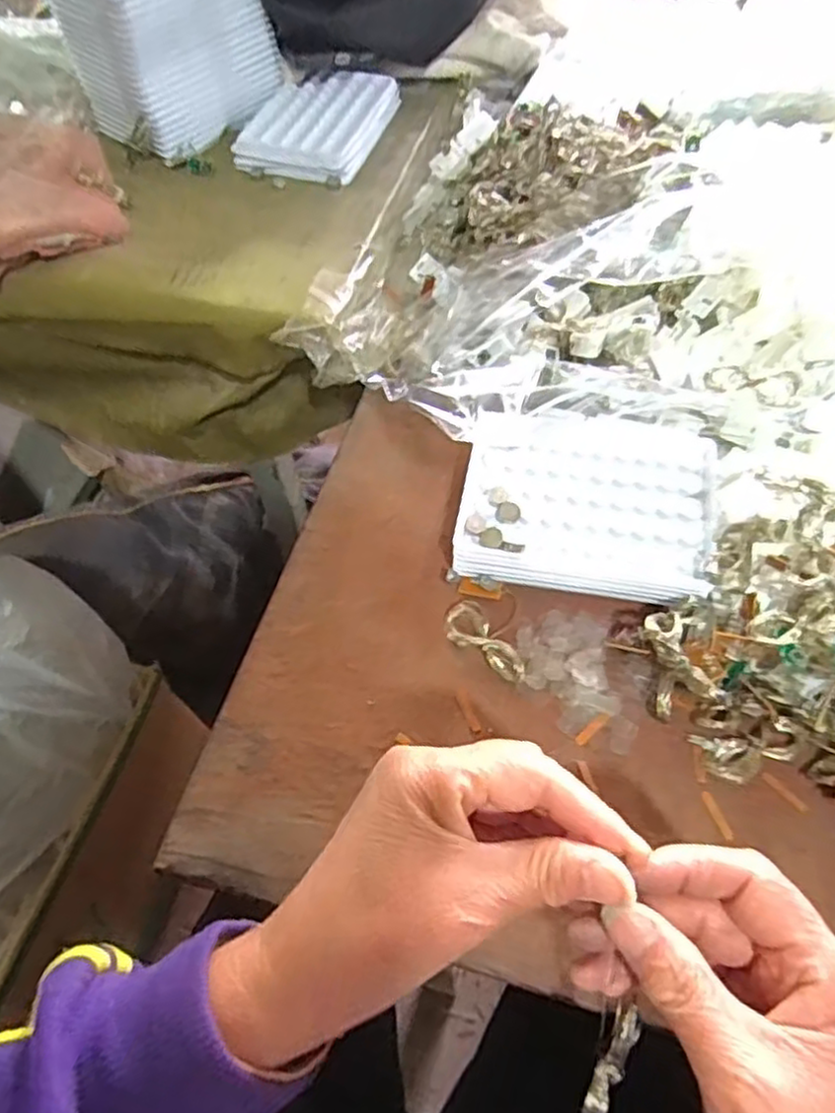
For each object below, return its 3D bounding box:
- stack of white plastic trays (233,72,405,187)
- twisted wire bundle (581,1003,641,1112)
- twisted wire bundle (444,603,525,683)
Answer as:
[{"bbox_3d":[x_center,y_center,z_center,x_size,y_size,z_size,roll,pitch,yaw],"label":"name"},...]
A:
[{"bbox_3d":[-0.073,-0.334,0.555,0.089,0.015,0.132,18,60,13],"label":"stack of white plastic trays"},{"bbox_3d":[0.064,0.173,0.240,0.008,0.004,0.041,24,76,17],"label":"twisted wire bundle"},{"bbox_3d":[0.036,0.042,0.363,0.048,0.007,0.023,31,64,20],"label":"twisted wire bundle"}]

